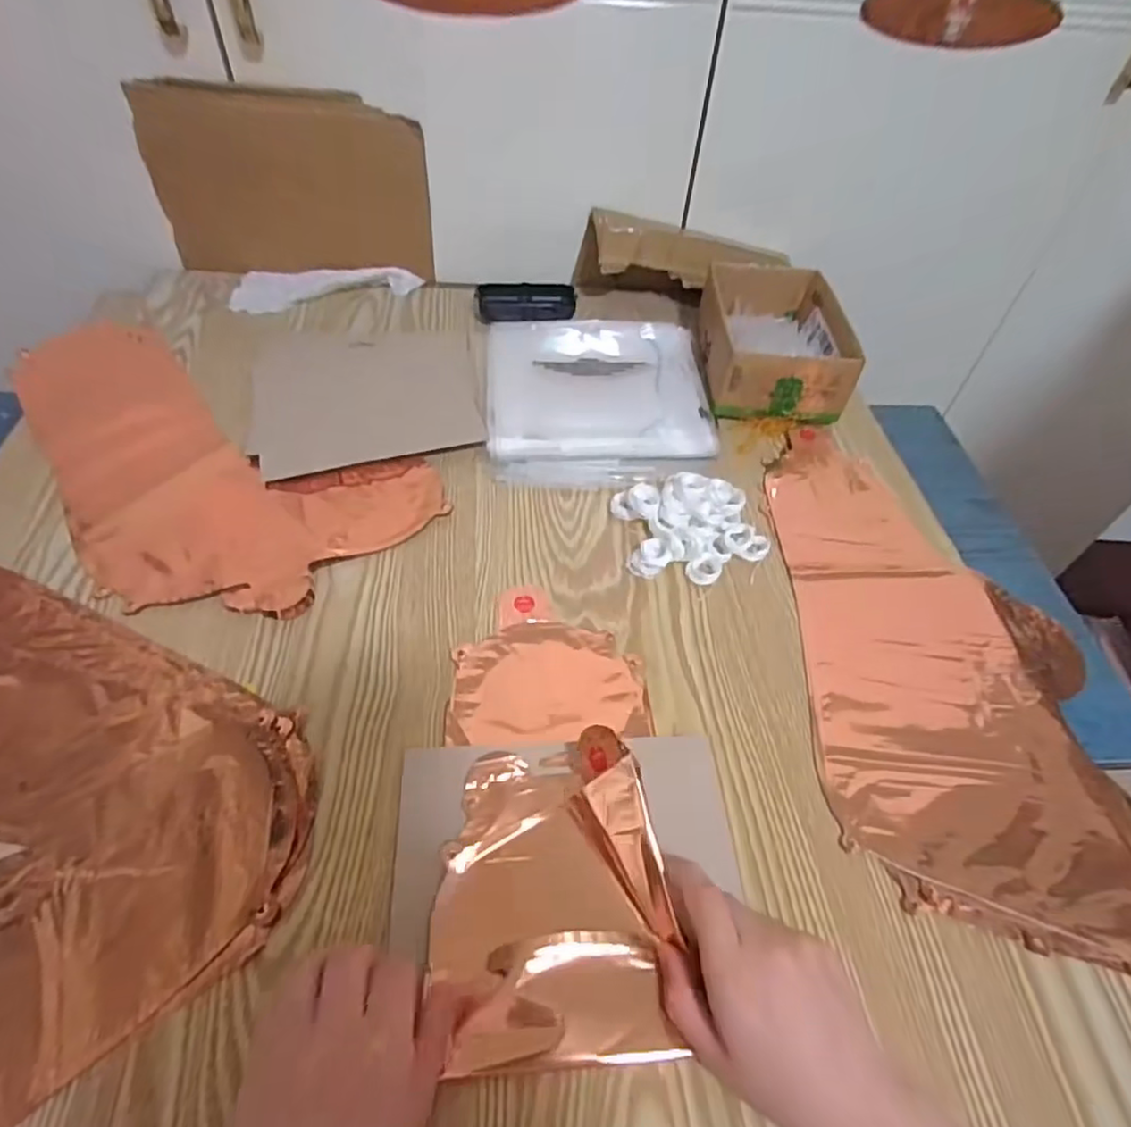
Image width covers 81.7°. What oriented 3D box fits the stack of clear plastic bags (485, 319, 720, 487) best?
[{"bbox_3d":[0.032,-0.166,0.632,0.211,0.020,0.235,-1,50,-4],"label":"stack of clear plastic bags"}]

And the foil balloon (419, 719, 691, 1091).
[{"bbox_3d":[-0.009,0.170,0.347,0.118,0.042,0.154,-2,51,-5],"label":"foil balloon"}]

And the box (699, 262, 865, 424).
[{"bbox_3d":[0.210,-0.231,0.664,0.128,0.066,0.187,5,50,1],"label":"box"}]

